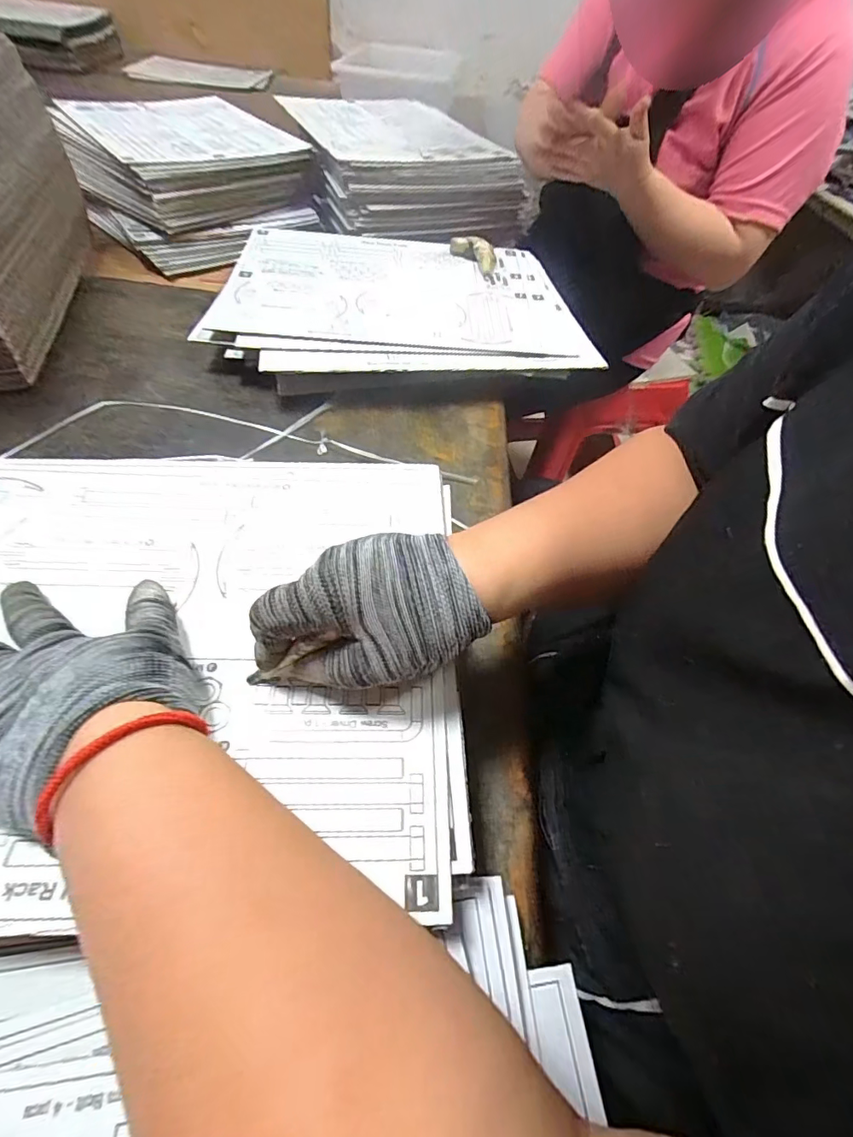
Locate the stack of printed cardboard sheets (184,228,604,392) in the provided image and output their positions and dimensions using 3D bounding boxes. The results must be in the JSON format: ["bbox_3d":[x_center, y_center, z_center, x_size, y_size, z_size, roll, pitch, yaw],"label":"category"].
[{"bbox_3d":[-0.028,-0.327,0.631,0.450,0.054,0.337,2,52,-4],"label":"stack of printed cardboard sheets"}]

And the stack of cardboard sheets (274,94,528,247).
[{"bbox_3d":[-0.059,-0.687,0.821,0.285,0.089,0.425,-19,57,-19],"label":"stack of cardboard sheets"}]

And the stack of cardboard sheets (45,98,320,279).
[{"bbox_3d":[-0.398,-0.644,0.794,0.301,0.107,0.429,-33,62,-26],"label":"stack of cardboard sheets"}]

